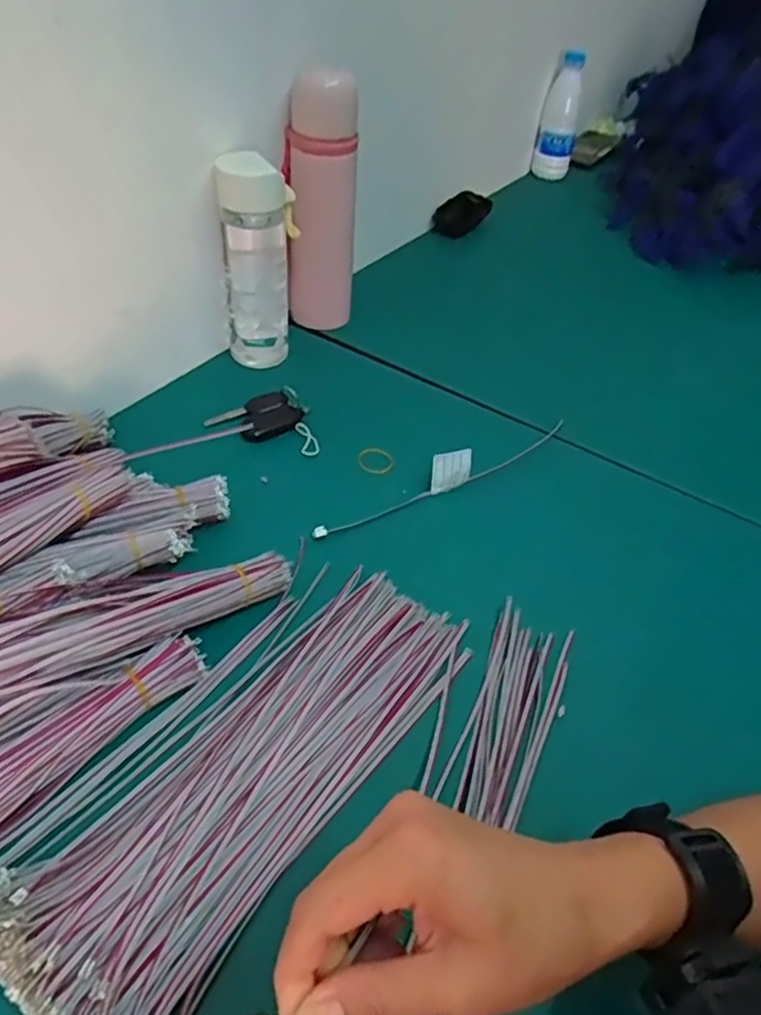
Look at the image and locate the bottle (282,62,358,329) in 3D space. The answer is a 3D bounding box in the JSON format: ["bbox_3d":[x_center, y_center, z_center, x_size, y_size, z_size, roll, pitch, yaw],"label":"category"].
[{"bbox_3d":[-0.061,-0.297,0.675,0.059,0.234,0.054,32,50,23],"label":"bottle"}]

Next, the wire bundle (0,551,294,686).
[{"bbox_3d":[-0.177,0.071,0.379,0.290,0.035,0.038,-12,45,-42],"label":"wire bundle"}]

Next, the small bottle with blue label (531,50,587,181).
[{"bbox_3d":[0.292,-0.628,1.089,0.064,0.176,0.055,13,45,6],"label":"small bottle with blue label"}]

